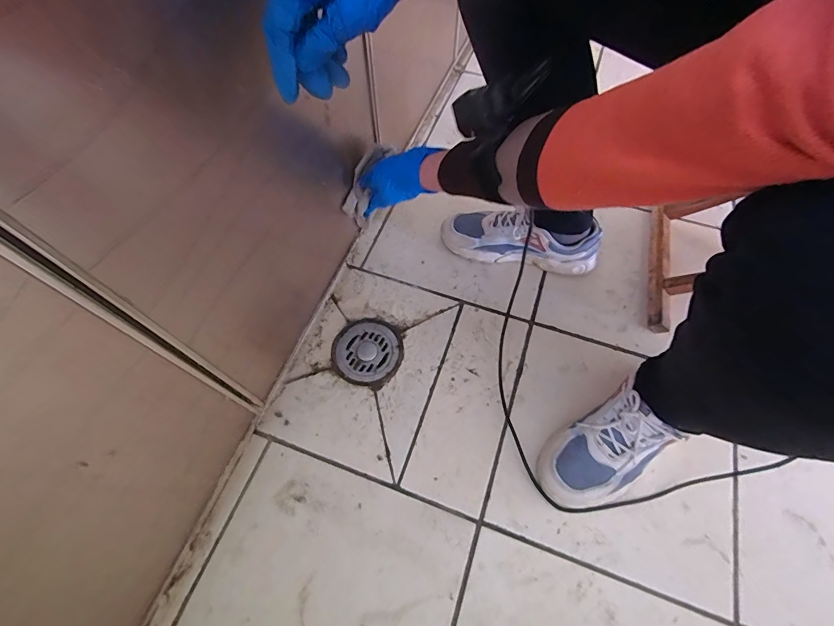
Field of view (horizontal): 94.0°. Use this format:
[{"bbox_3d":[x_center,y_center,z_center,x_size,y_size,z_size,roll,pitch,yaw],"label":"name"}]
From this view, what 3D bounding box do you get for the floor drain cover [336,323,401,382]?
[{"bbox_3d":[-0.079,0.061,0.626,0.095,0.004,0.097,40,69,18],"label":"floor drain cover"}]

